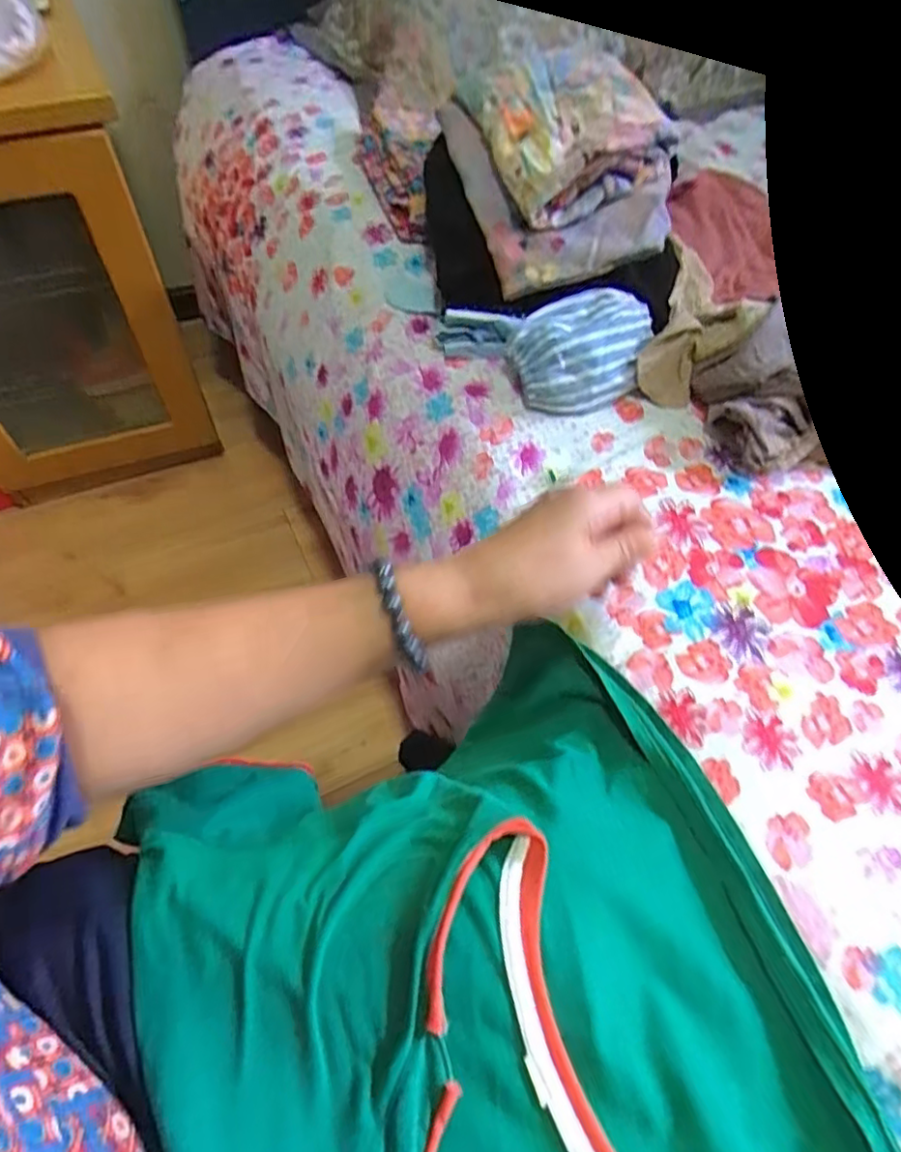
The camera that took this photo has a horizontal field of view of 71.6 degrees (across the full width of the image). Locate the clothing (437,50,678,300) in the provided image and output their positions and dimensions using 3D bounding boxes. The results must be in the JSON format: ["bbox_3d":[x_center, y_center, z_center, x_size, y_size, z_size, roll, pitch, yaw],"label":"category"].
[{"bbox_3d":[0.092,-0.367,0.550,0.157,0.099,0.213,-14,59,-10],"label":"clothing"}]

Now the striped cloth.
[{"bbox_3d":[0.080,-0.192,0.540,0.175,0.060,0.107,-1,59,-3],"label":"striped cloth"}]

